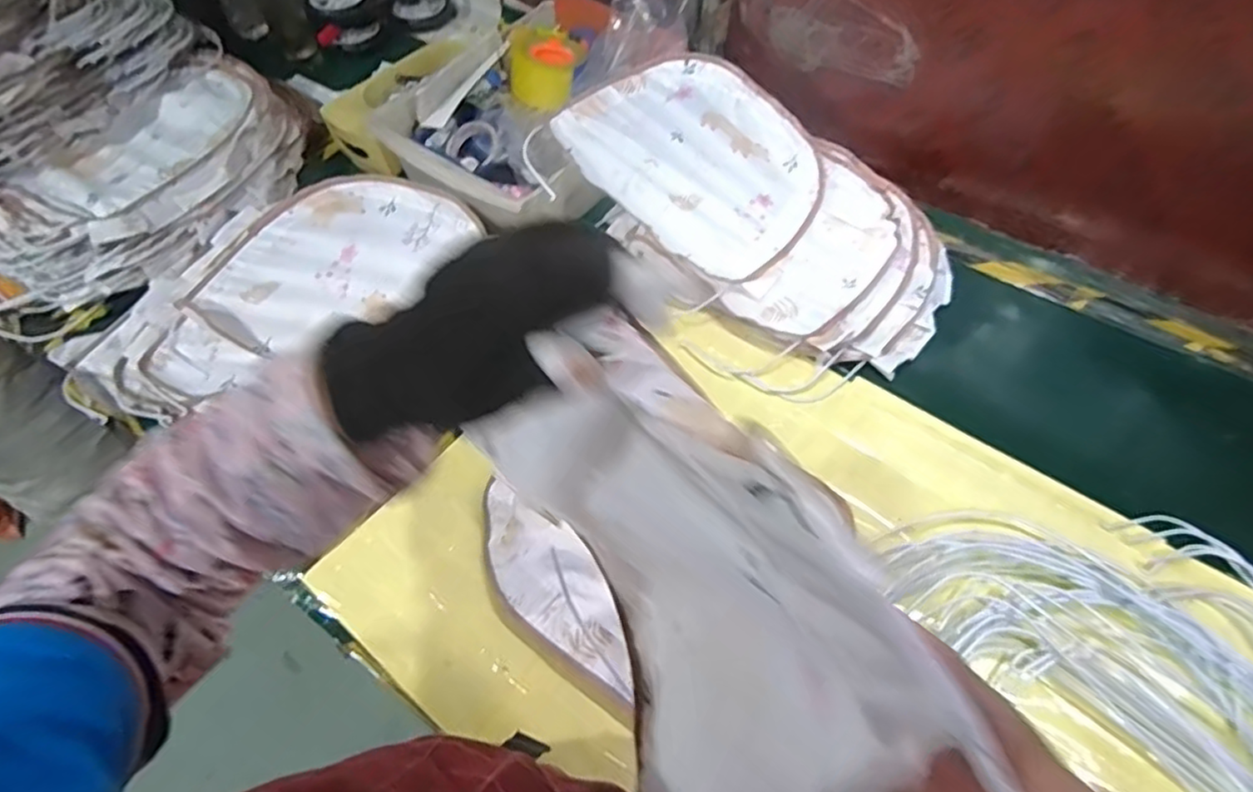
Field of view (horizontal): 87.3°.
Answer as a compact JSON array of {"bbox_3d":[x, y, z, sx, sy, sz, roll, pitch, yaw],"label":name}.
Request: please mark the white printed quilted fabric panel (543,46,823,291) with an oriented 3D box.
[{"bbox_3d":[0.119,-0.356,0.980,0.355,0.029,0.325,42,67,4],"label":"white printed quilted fabric panel"}]

